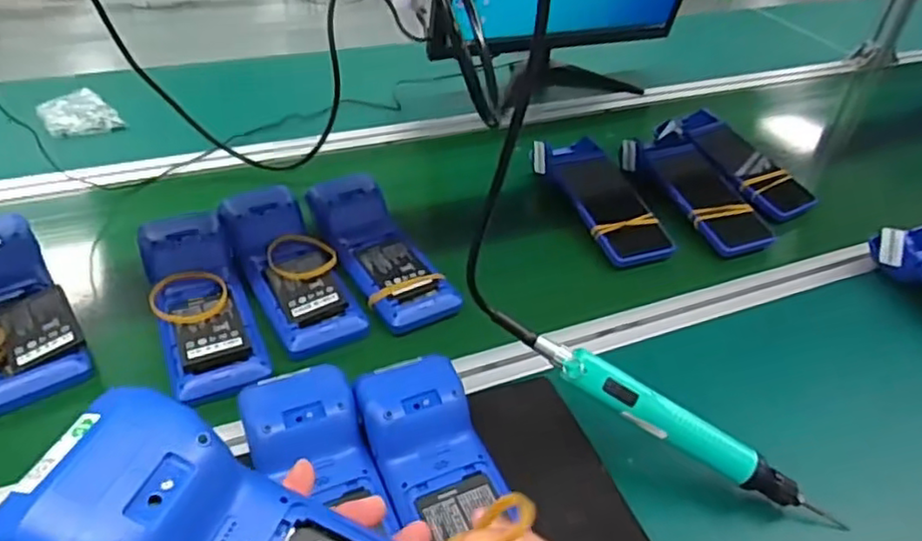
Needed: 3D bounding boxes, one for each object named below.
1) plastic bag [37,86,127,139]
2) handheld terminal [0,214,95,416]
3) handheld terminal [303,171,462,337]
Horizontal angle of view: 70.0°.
[{"bbox_3d":[-0.522,-0.213,0.901,0.088,0.022,0.096,-24,48,-31],"label":"plastic bag"},{"bbox_3d":[-0.403,0.033,0.590,0.087,0.049,0.201,-23,48,-30],"label":"handheld terminal"},{"bbox_3d":[-0.087,-0.028,0.696,0.082,0.041,0.222,-20,46,-27],"label":"handheld terminal"}]

